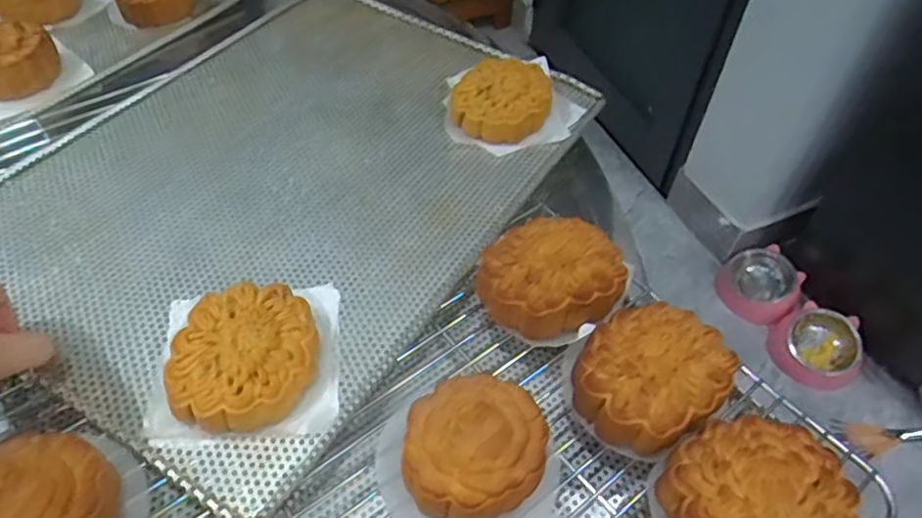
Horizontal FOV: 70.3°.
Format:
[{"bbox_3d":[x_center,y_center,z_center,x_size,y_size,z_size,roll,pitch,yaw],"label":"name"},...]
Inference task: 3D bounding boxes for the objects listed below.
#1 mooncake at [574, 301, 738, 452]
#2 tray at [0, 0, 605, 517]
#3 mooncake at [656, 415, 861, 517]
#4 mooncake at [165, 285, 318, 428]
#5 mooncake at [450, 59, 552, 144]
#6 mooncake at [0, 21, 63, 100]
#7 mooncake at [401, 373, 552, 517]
[{"bbox_3d":[0.106,0.063,0.362,0.075,0.041,0.070,1,50,-2],"label":"mooncake"},{"bbox_3d":[-0.123,-0.069,0.492,0.313,0.015,0.427,26,53,18],"label":"tray"},{"bbox_3d":[0.145,0.117,0.321,0.081,0.033,0.071,-3,50,-6],"label":"mooncake"},{"bbox_3d":[-0.121,0.054,0.372,0.076,0.032,0.085,-3,50,-5],"label":"mooncake"},{"bbox_3d":[0.031,-0.130,0.532,0.075,0.039,0.075,-1,50,-3],"label":"mooncake"},{"bbox_3d":[-0.398,-0.176,0.579,0.063,0.043,0.070,3,50,0],"label":"mooncake"},{"bbox_3d":[0.007,0.097,0.335,0.070,0.030,0.072,1,50,-2],"label":"mooncake"}]

